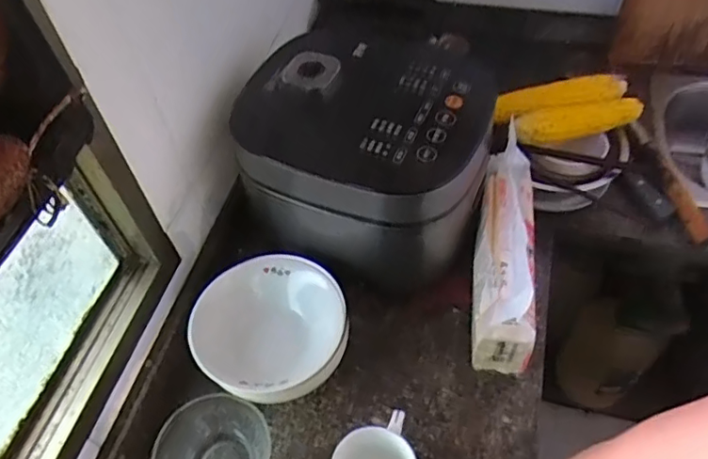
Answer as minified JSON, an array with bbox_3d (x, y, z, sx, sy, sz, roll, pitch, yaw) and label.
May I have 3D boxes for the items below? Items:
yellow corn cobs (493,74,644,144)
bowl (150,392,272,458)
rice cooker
[{"bbox_3d":[0.303,-0.170,0.813,0.202,0.038,0.094,-18,53,-9],"label":"yellow corn cobs"},{"bbox_3d":[-0.153,0.243,0.620,0.107,0.058,0.115,-2,53,3],"label":"bowl"},{"bbox_3d":[0.021,-0.097,0.710,0.261,0.215,0.238,16,56,16],"label":"rice cooker"}]

